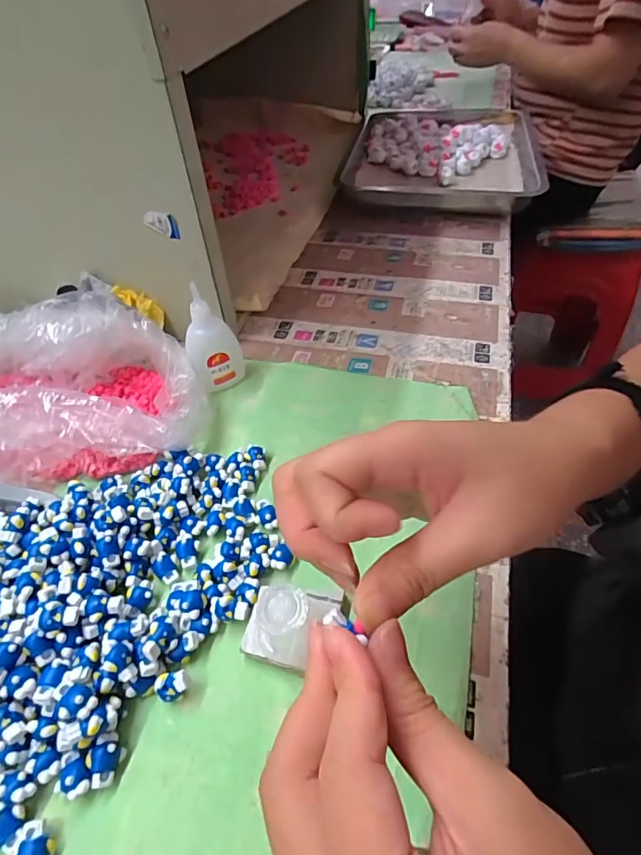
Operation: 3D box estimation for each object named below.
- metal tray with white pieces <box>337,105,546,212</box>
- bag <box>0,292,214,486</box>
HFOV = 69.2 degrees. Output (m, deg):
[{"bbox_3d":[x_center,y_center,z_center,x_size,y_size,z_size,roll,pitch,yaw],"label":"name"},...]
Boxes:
[{"bbox_3d":[0.165,-0.361,0.635,0.252,0.048,0.281,6,51,10],"label":"metal tray with white pieces"},{"bbox_3d":[-0.219,-0.031,0.371,0.252,0.066,0.137,-4,50,1],"label":"bag"}]

